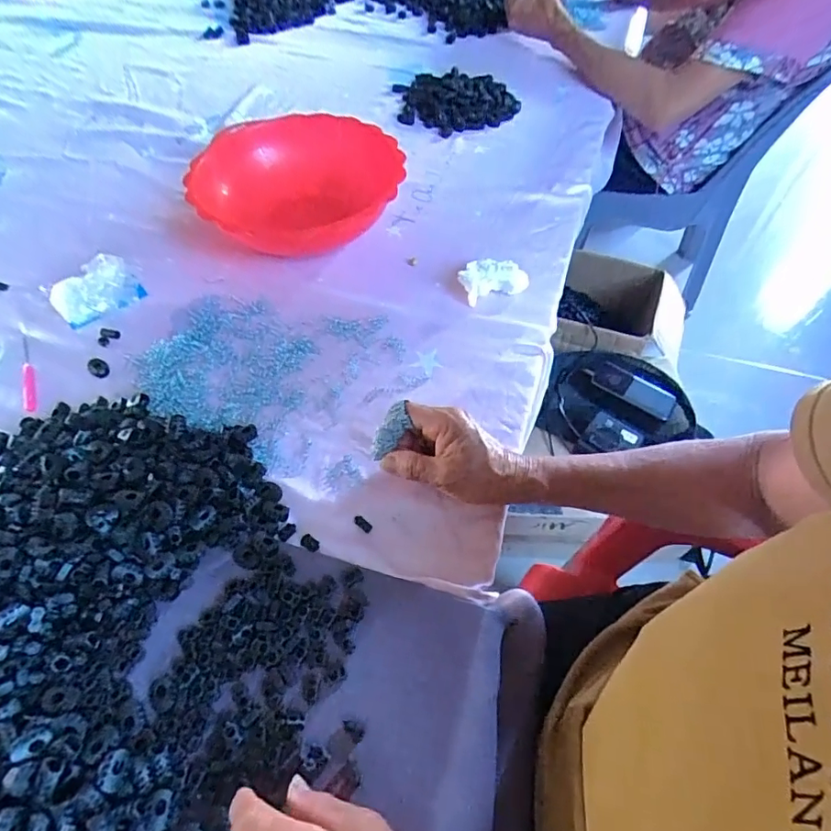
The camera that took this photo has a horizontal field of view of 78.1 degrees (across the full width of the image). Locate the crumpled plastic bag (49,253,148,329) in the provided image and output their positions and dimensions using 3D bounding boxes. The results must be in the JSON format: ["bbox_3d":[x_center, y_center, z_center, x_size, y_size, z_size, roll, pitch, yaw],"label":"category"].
[{"bbox_3d":[-0.345,-0.135,0.548,0.089,0.055,0.040,-25,57,-15],"label":"crumpled plastic bag"}]

